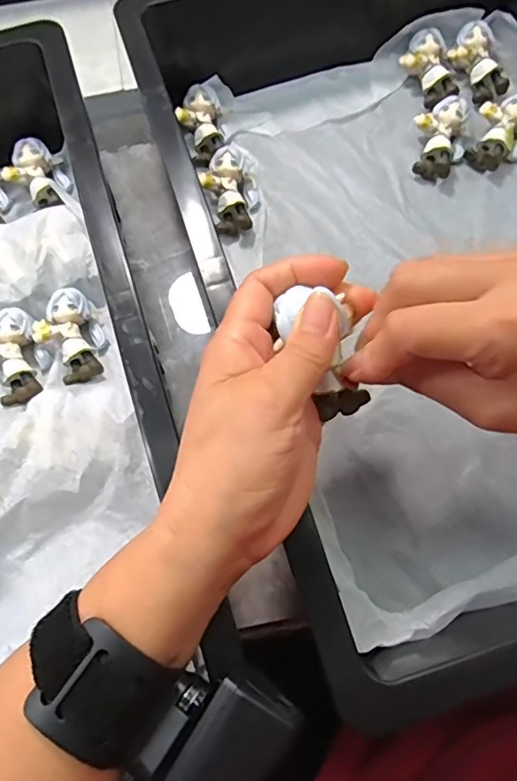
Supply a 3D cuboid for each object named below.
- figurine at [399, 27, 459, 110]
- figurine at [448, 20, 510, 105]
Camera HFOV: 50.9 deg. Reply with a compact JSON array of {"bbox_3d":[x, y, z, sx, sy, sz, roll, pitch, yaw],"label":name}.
[{"bbox_3d":[0.130,-0.246,0.420,0.036,0.022,0.065,-8,71,-1],"label":"figurine"},{"bbox_3d":[0.169,-0.253,0.420,0.033,0.020,0.059,-24,92,-5],"label":"figurine"}]

